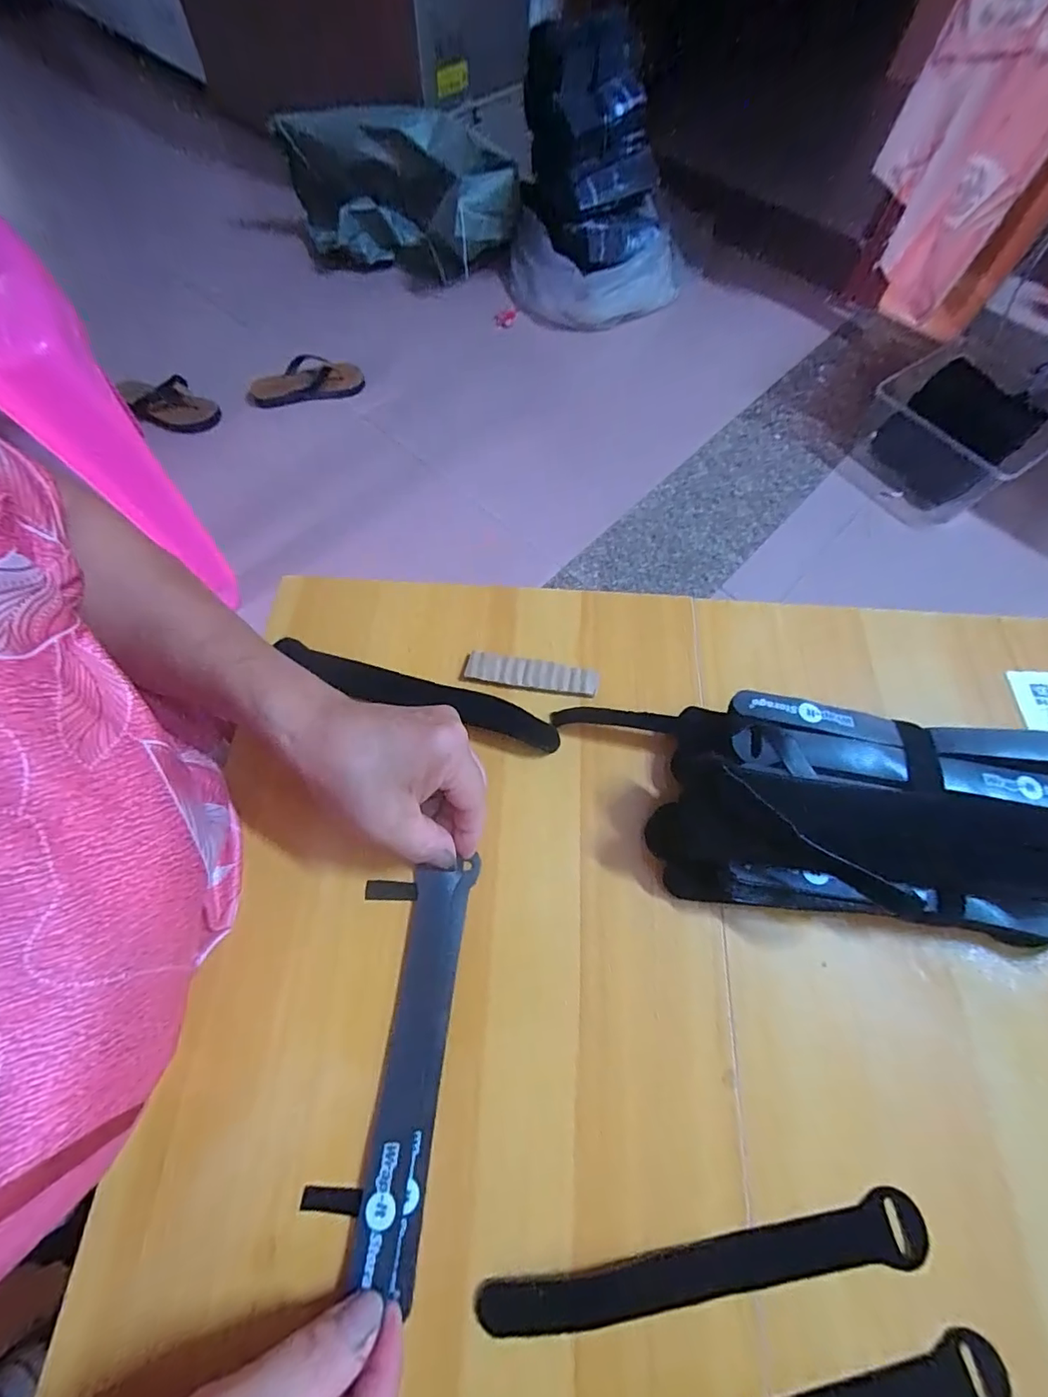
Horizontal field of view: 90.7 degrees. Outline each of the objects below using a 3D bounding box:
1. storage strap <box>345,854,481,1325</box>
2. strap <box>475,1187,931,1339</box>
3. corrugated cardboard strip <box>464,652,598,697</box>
[{"bbox_3d":[-0.053,0.174,0.259,0.030,0.009,0.175,6,65,2],"label":"storage strap"},{"bbox_3d":[0.080,0.249,0.225,0.196,0.005,0.023,-8,63,-6],"label":"strap"},{"bbox_3d":[0.005,-0.017,0.339,0.085,0.005,0.020,8,66,3],"label":"corrugated cardboard strip"}]

